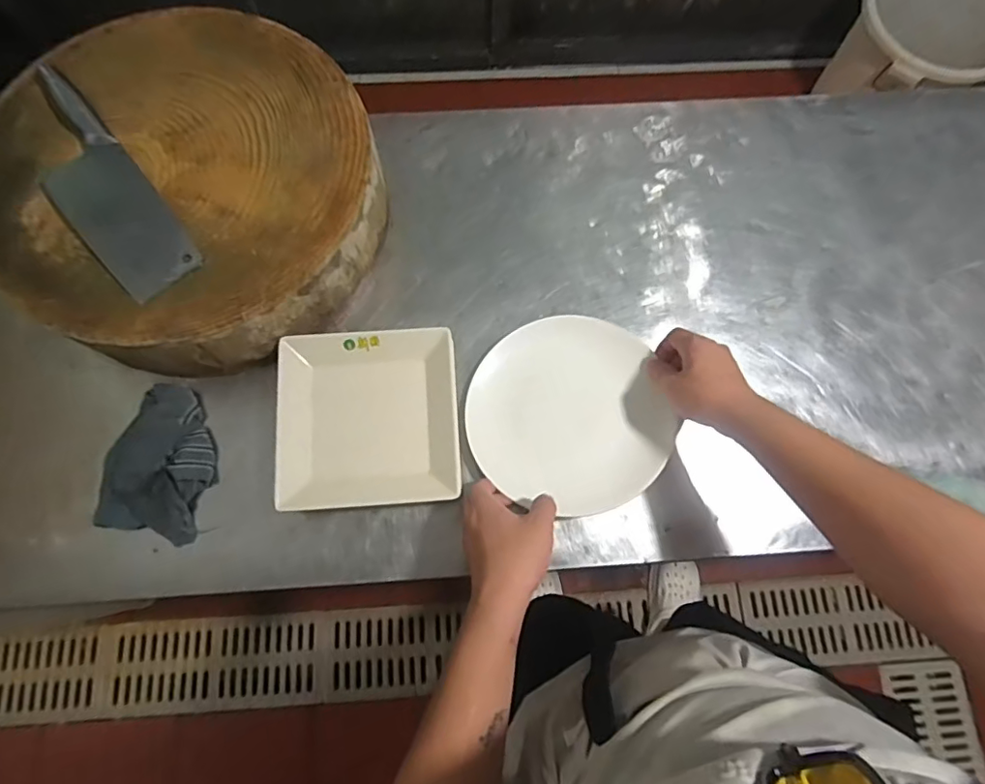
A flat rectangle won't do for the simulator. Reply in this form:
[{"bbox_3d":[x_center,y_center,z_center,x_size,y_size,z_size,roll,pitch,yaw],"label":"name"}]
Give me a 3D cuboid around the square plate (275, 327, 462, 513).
[{"bbox_3d":[-0.132,0.026,0.598,0.188,0.032,0.187,-4,81,-4],"label":"square plate"}]

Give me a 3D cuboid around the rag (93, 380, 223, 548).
[{"bbox_3d":[-0.361,0.074,0.609,0.112,0.035,0.160,16,76,2],"label":"rag"}]

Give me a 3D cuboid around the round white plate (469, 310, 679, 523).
[{"bbox_3d":[0.080,0.022,0.613,0.207,0.038,0.216,0,76,-1],"label":"round white plate"}]

